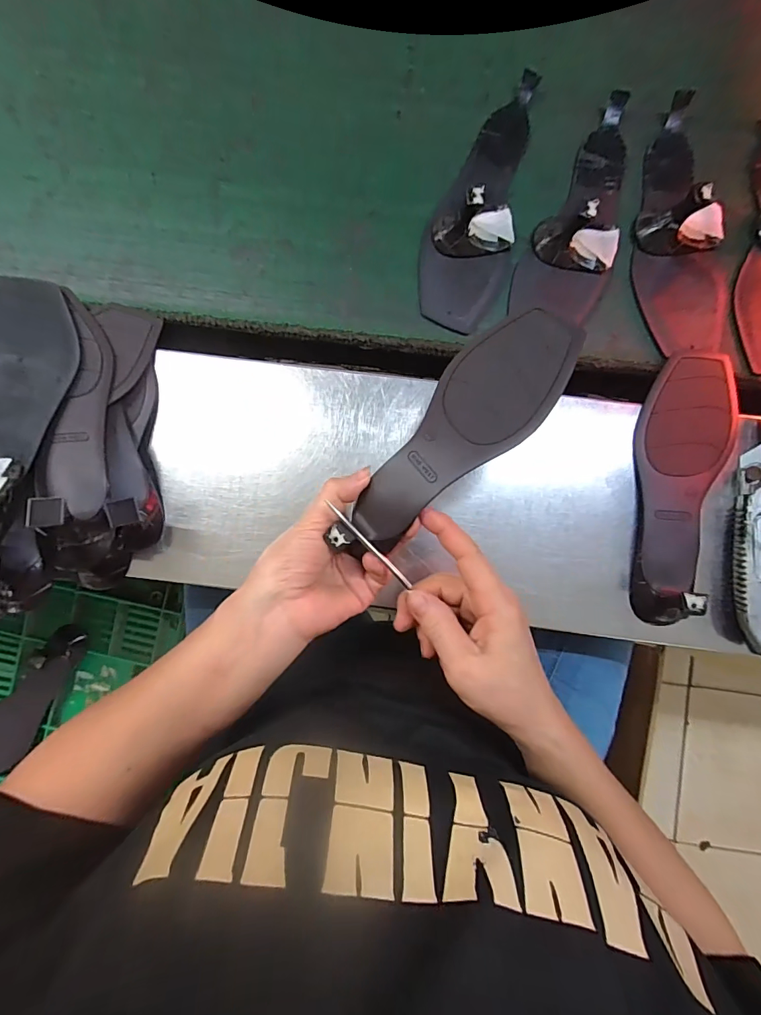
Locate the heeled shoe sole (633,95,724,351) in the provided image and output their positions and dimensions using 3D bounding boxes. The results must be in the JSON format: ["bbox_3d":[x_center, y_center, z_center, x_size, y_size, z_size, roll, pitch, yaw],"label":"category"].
[{"bbox_3d":[0.259,-0.247,0.365,0.075,0.040,0.218,-8,87,1],"label":"heeled shoe sole"}]

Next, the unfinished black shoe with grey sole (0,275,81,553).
[{"bbox_3d":[-0.268,-0.077,0.308,0.072,0.043,0.245,-13,61,1],"label":"unfinished black shoe with grey sole"}]

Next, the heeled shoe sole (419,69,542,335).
[{"bbox_3d":[0.086,-0.274,0.369,0.076,0.043,0.230,12,88,2],"label":"heeled shoe sole"}]

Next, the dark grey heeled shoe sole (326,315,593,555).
[{"bbox_3d":[0.050,-0.049,0.297,0.068,0.041,0.214,43,91,3],"label":"dark grey heeled shoe sole"}]

